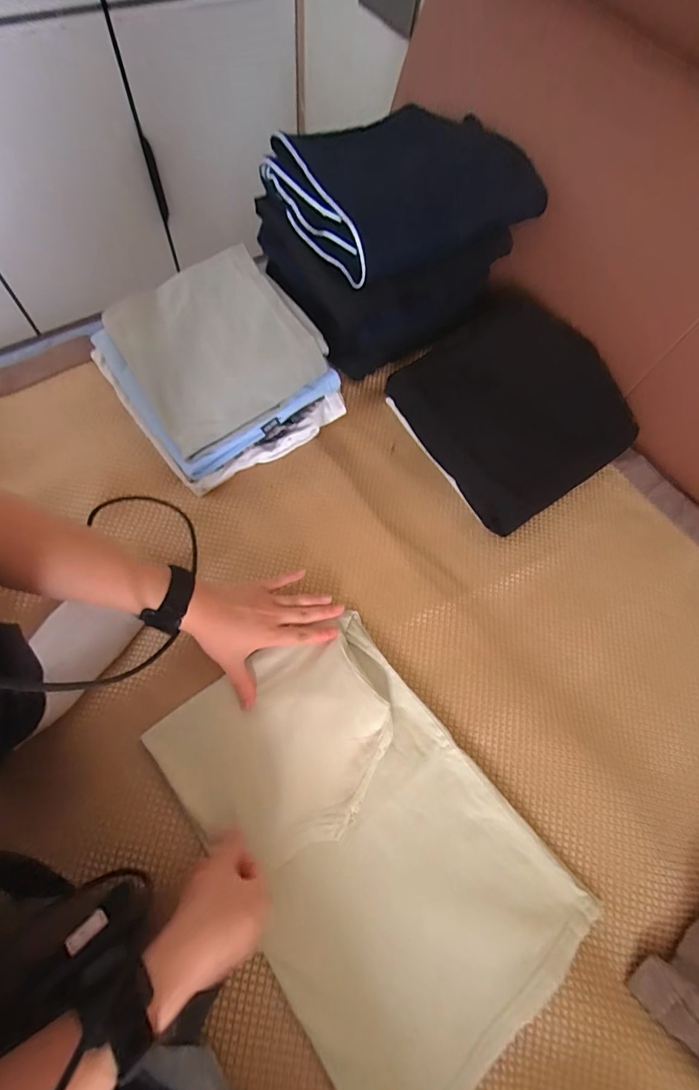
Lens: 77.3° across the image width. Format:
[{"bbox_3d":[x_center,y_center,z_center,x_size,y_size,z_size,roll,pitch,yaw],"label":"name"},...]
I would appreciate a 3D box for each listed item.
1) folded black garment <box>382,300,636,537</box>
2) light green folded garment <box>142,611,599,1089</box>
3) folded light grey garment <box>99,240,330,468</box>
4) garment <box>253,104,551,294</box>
[{"bbox_3d":[0.203,-0.178,0.568,0.213,0.119,0.263,-33,74,-17],"label":"folded black garment"},{"bbox_3d":[0.011,0.269,0.414,0.245,0.023,0.379,-36,73,-17],"label":"light green folded garment"},{"bbox_3d":[-0.176,-0.260,0.572,0.220,0.022,0.266,-34,71,0],"label":"folded light grey garment"},{"bbox_3d":[0.060,-0.462,0.564,0.273,0.066,0.257,-29,73,-16],"label":"garment"}]

